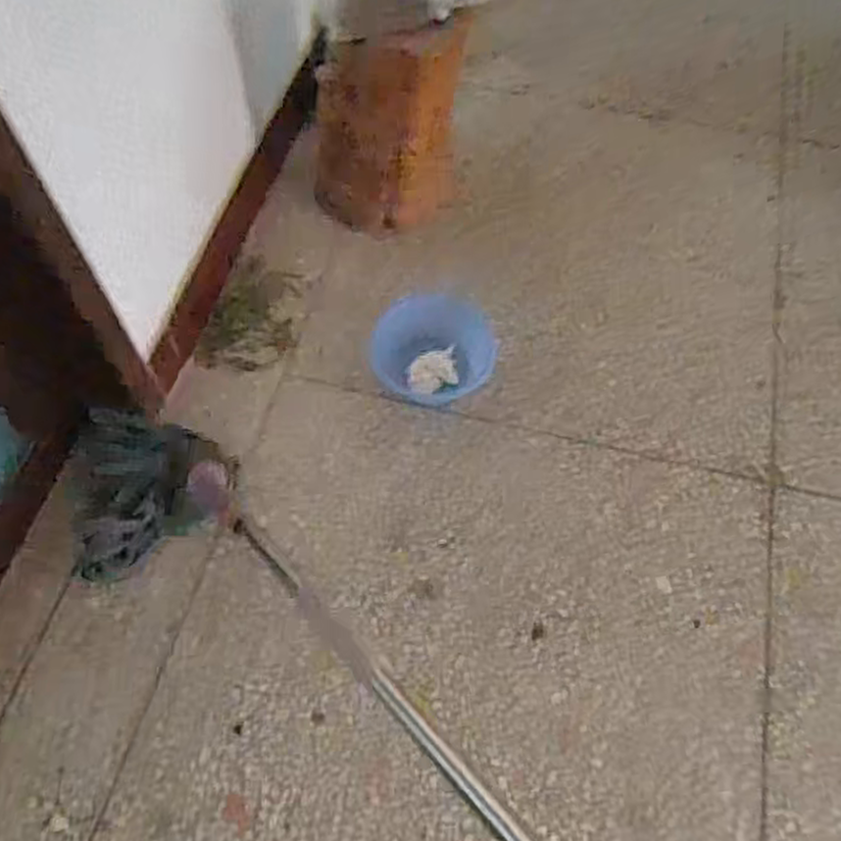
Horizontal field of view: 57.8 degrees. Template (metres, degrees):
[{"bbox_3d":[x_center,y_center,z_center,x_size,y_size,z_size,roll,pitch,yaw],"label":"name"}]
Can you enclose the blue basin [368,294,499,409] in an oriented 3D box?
[{"bbox_3d":[0.027,-0.135,1.456,0.230,0.073,0.193,-2,61,-3],"label":"blue basin"}]

